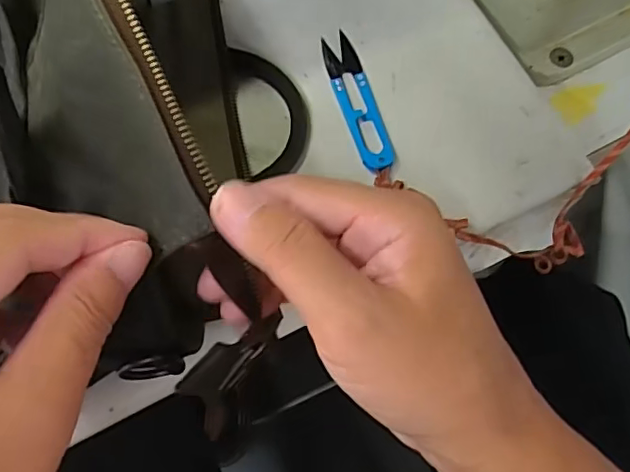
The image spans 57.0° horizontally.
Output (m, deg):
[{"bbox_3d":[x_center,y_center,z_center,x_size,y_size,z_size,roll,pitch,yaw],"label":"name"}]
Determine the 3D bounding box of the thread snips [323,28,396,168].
[{"bbox_3d":[0.026,-0.083,0.352,0.022,0.010,0.100,-15,69,-5],"label":"thread snips"}]

